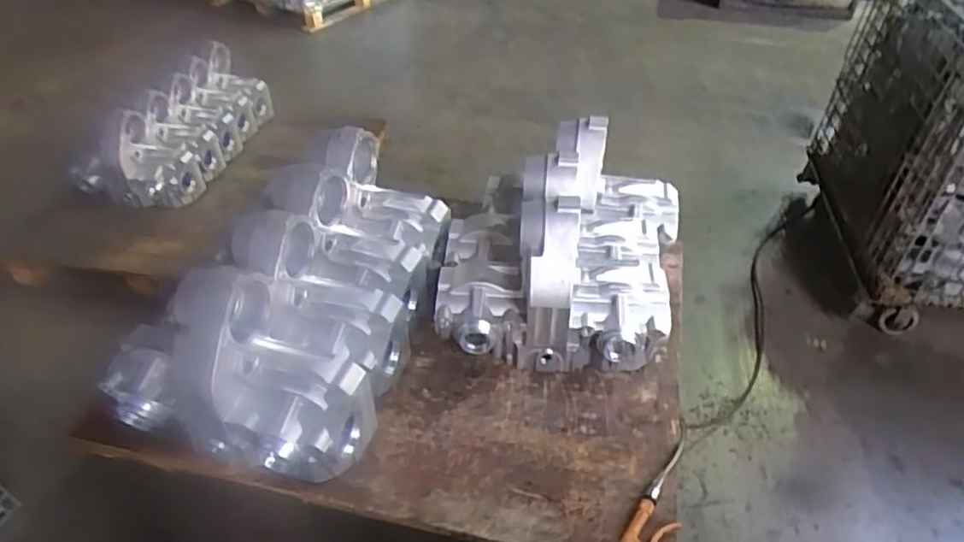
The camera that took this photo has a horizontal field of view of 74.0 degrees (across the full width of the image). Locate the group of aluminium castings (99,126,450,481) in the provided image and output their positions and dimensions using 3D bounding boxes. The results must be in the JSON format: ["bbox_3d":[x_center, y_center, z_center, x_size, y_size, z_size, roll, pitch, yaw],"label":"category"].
[{"bbox_3d":[-0.347,0.014,1.275,0.428,0.290,0.687,12,42,13],"label":"group of aluminium castings"}]

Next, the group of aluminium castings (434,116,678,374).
[{"bbox_3d":[0.177,-0.067,1.387,0.497,0.318,0.486,4,41,5],"label":"group of aluminium castings"}]

